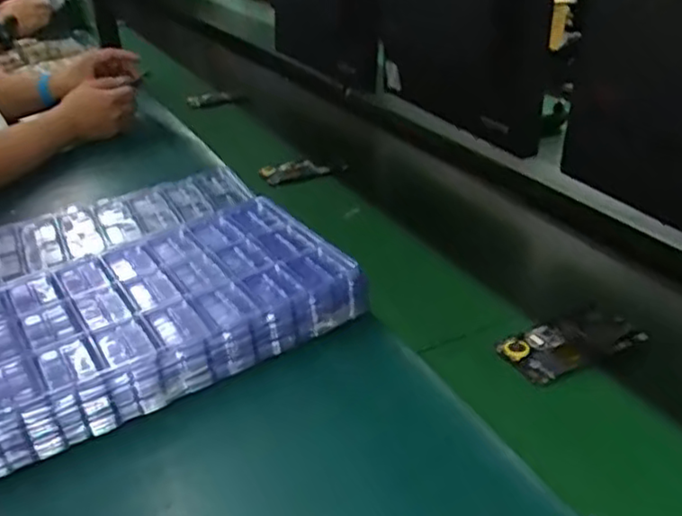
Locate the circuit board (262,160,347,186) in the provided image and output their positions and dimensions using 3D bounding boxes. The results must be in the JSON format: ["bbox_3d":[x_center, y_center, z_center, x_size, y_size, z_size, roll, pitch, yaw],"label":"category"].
[{"bbox_3d":[-0.053,-0.129,1.017,0.131,0.021,0.051,-10,30,-13],"label":"circuit board"}]

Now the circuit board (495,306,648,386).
[{"bbox_3d":[0.203,0.073,0.615,0.118,0.011,0.065,-17,32,-23],"label":"circuit board"}]

